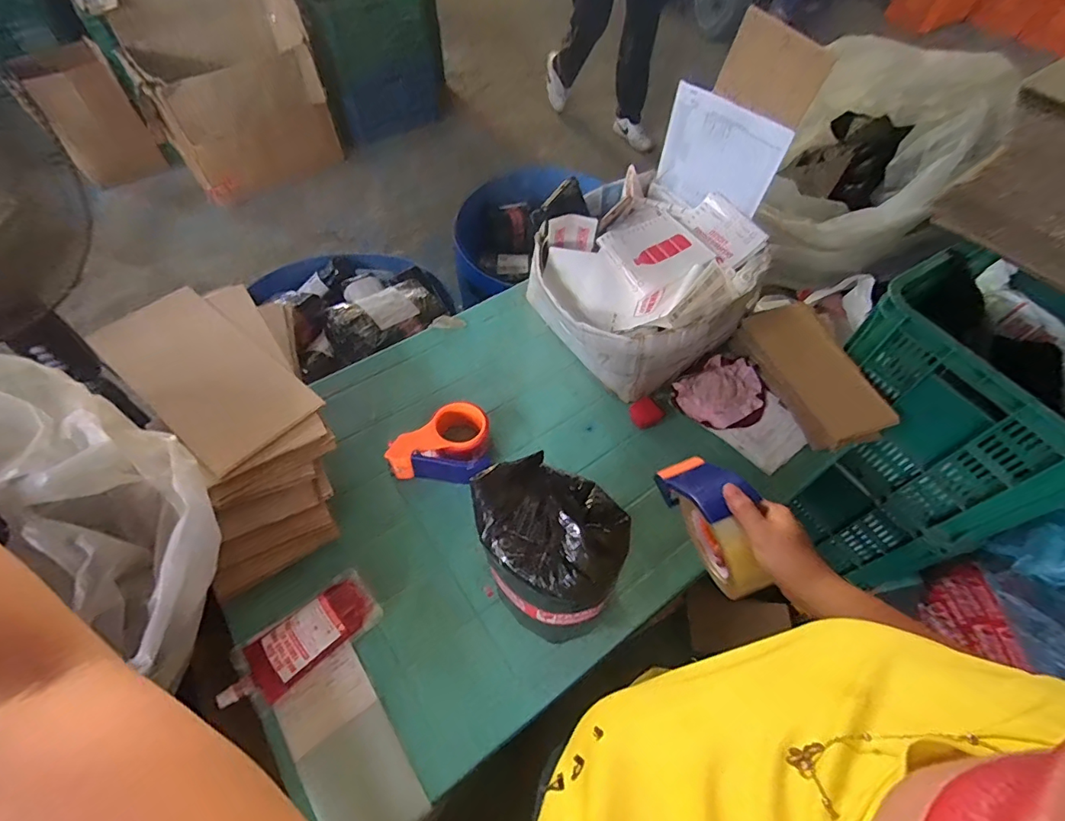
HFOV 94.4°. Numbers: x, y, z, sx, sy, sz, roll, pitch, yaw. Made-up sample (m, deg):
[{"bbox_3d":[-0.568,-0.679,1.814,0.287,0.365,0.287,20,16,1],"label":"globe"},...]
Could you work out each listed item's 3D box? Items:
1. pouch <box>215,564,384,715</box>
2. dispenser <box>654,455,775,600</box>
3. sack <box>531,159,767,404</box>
[{"bbox_3d":[-0.284,0.278,0.601,0.183,0.032,0.084,-36,64,-22],"label":"pouch"},{"bbox_3d":[0.199,0.119,0.545,0.061,0.110,0.162,-13,58,-9],"label":"dispenser"},{"bbox_3d":[0.188,-0.236,0.880,0.368,0.202,0.336,-31,63,-19],"label":"sack"}]

